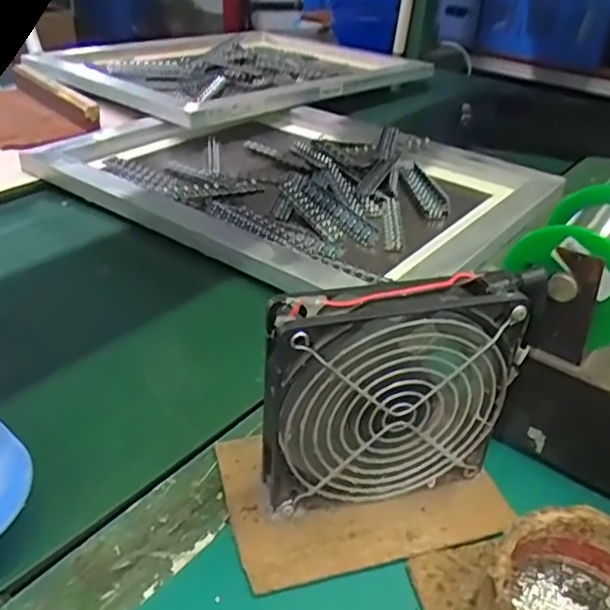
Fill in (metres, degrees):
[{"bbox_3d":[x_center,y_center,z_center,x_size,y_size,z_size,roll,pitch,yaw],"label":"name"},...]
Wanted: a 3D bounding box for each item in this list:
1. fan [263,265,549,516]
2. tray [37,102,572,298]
[{"bbox_3d":[0.043,0.047,0.315,0.129,0.125,0.025,-6,35,-14],"label":"fan"},{"bbox_3d":[-0.014,-0.135,0.683,0.442,0.033,0.355,29,42,33],"label":"tray"}]

